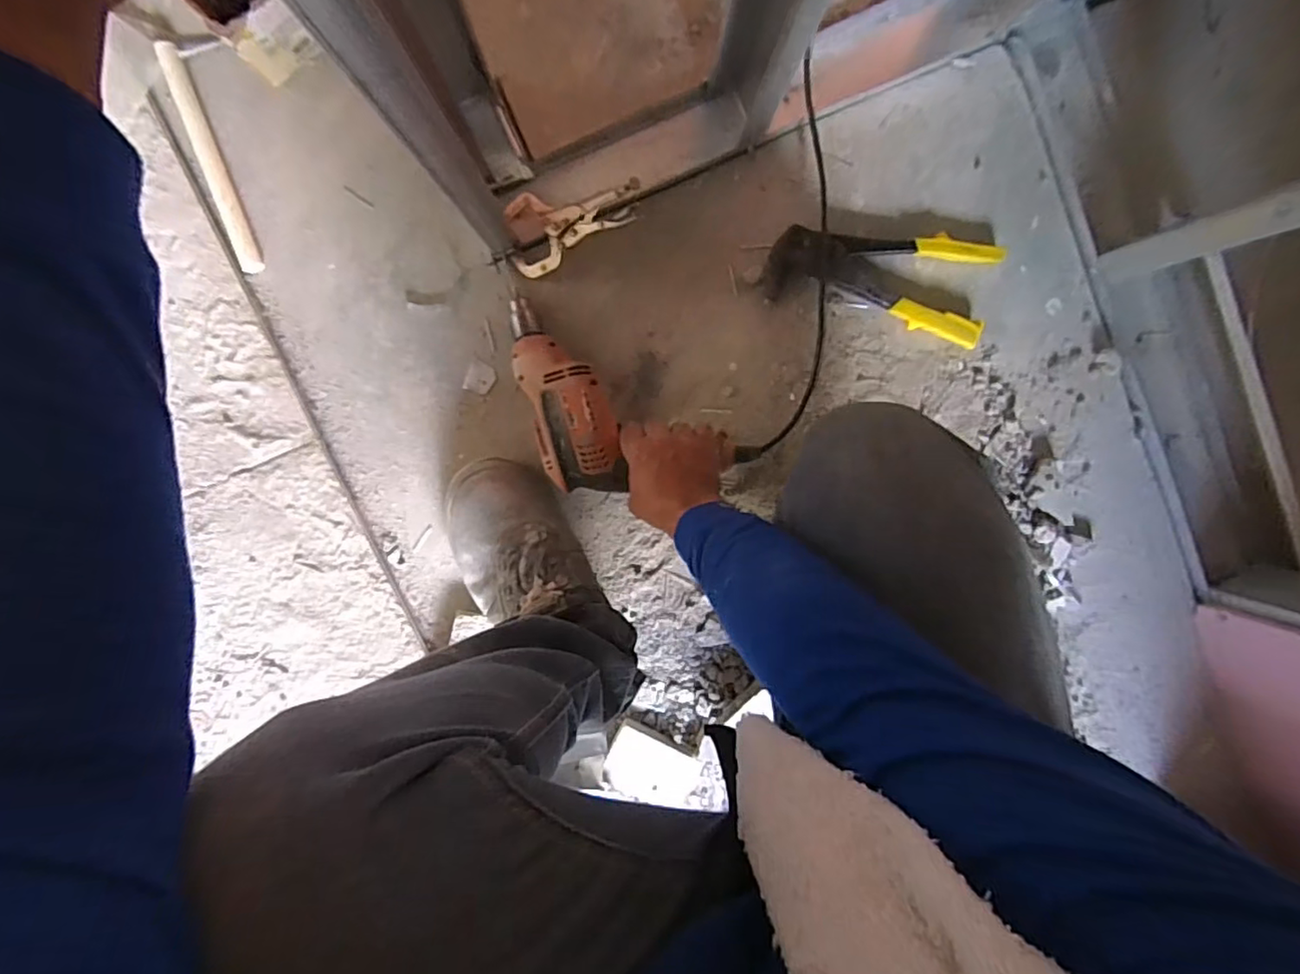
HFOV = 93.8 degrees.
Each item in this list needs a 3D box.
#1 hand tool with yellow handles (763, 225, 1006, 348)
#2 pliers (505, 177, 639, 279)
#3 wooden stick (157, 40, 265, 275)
[{"bbox_3d":[0.248,-0.227,0.651,0.239,0.020,0.102,11,95,-4],"label":"hand tool with yellow handles"},{"bbox_3d":[-0.078,-0.268,0.608,0.155,0.027,0.071,-10,93,27],"label":"pliers"},{"bbox_3d":[-0.454,-0.339,0.631,0.021,0.020,0.232,-19,97,-1],"label":"wooden stick"}]

